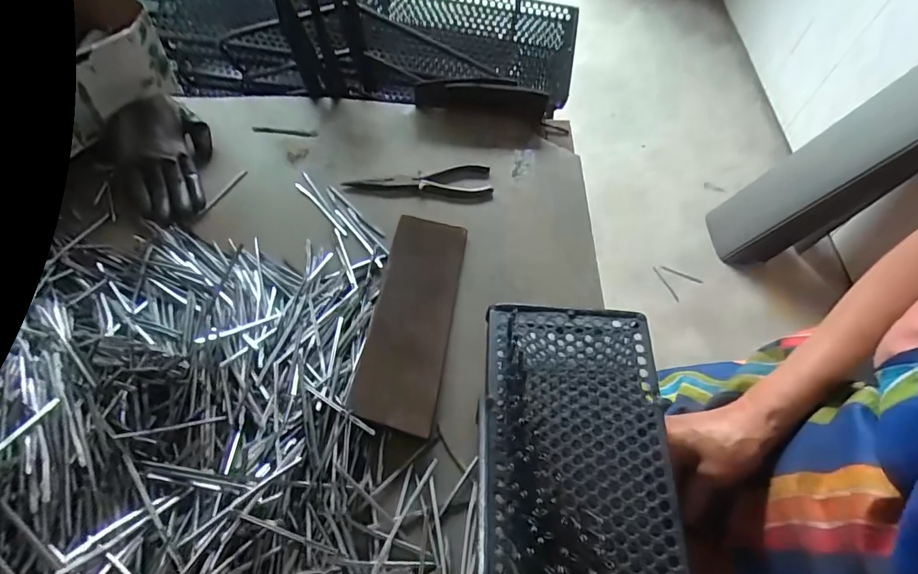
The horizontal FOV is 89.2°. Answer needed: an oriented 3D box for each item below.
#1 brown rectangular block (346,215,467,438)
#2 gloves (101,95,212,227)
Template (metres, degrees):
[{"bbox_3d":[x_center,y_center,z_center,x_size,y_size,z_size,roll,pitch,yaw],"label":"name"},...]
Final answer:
[{"bbox_3d":[-0.046,0.027,0.504,0.087,0.018,0.247,20,58,-16],"label":"brown rectangular block"},{"bbox_3d":[-0.372,-0.158,0.581,0.130,0.059,0.159,-29,64,-18],"label":"gloves"}]

